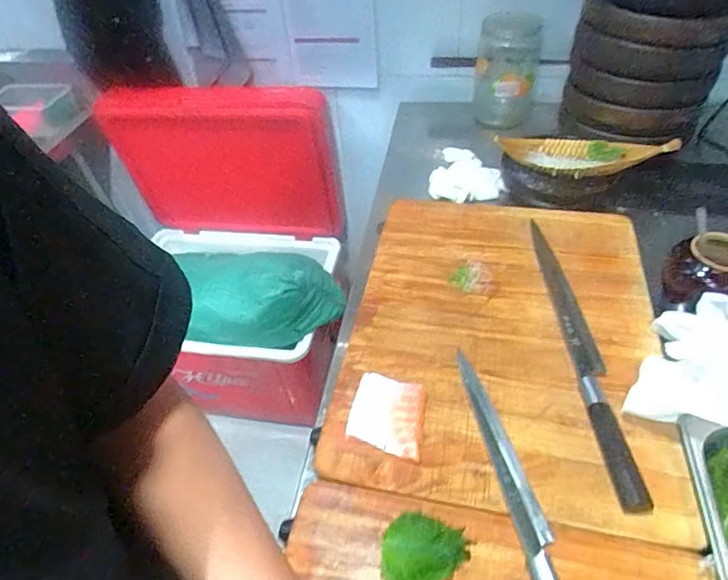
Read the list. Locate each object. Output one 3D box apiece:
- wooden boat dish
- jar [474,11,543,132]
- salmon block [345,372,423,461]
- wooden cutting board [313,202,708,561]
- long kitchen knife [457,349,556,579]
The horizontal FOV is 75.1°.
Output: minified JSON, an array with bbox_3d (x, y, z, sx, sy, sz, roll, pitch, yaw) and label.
[{"bbox_3d":[0.367,-0.237,0.819,0.286,0.057,0.097,14,49,17],"label":"wooden boat dish"},{"bbox_3d":[0.309,-0.470,1.036,0.127,0.203,0.115,6,48,12],"label":"jar"},{"bbox_3d":[0.025,0.137,0.528,0.080,0.013,0.091,7,47,11],"label":"salmon block"},{"bbox_3d":[0.175,0.041,0.616,0.368,0.018,0.480,8,47,12],"label":"wooden cutting board"},{"bbox_3d":[0.153,0.207,0.446,0.035,0.022,0.357,-8,46,-3],"label":"long kitchen knife"}]

